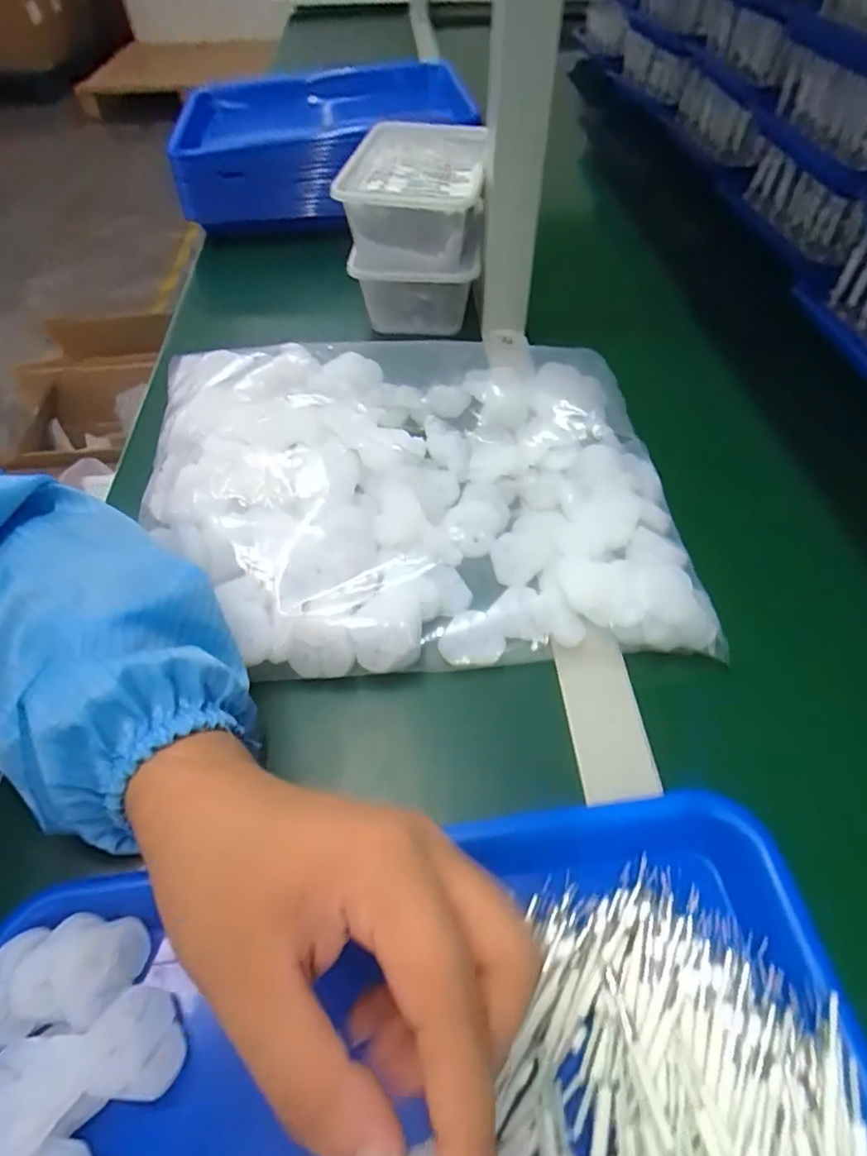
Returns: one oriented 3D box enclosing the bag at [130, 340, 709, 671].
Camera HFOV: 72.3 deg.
[{"bbox_3d":[-0.015,-0.074,0.404,0.345,0.061,0.281,-3,52,-2],"label":"bag"}]

